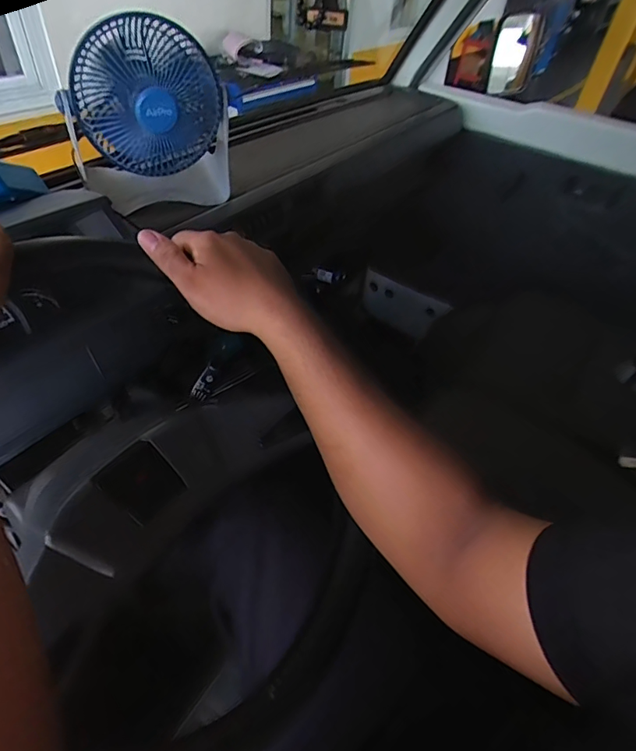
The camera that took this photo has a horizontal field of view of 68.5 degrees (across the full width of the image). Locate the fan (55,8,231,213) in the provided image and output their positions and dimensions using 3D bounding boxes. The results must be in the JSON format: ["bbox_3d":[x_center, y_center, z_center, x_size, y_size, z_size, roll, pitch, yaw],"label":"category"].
[{"bbox_3d":[-0.210,-0.318,0.595,0.186,0.205,0.102,-7,47,-14],"label":"fan"}]

